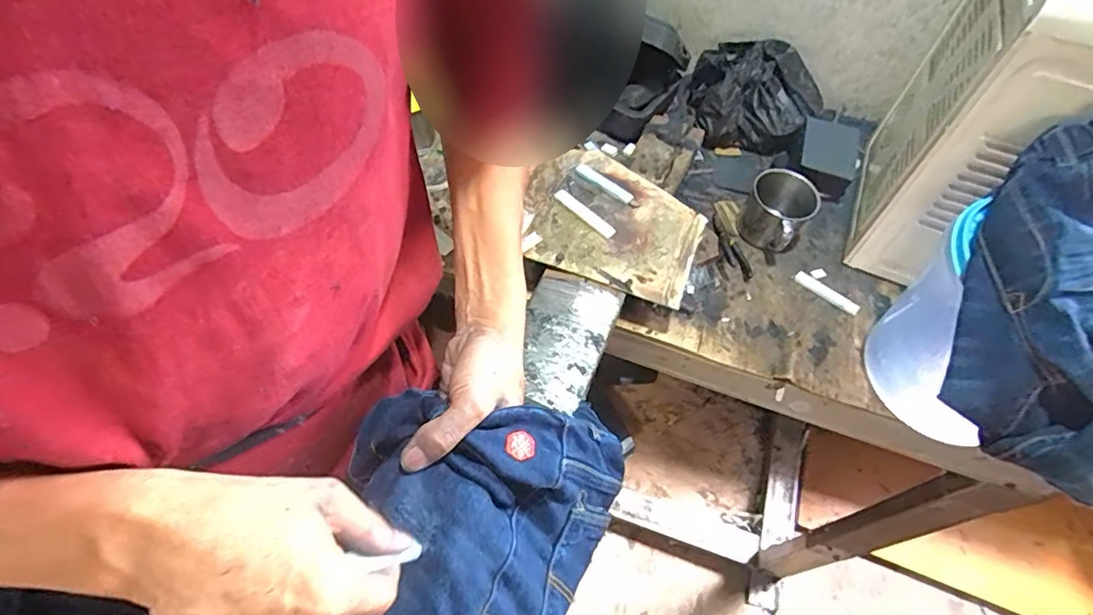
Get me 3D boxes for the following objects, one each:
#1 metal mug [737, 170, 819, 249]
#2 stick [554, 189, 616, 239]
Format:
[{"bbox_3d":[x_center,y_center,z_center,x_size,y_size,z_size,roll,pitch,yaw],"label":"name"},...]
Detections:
[{"bbox_3d":[0.302,-0.127,0.725,0.081,0.078,0.083,36,61,19],"label":"metal mug"},{"bbox_3d":[0.046,-0.115,0.668,0.015,0.007,0.093,-37,65,-25],"label":"stick"}]

